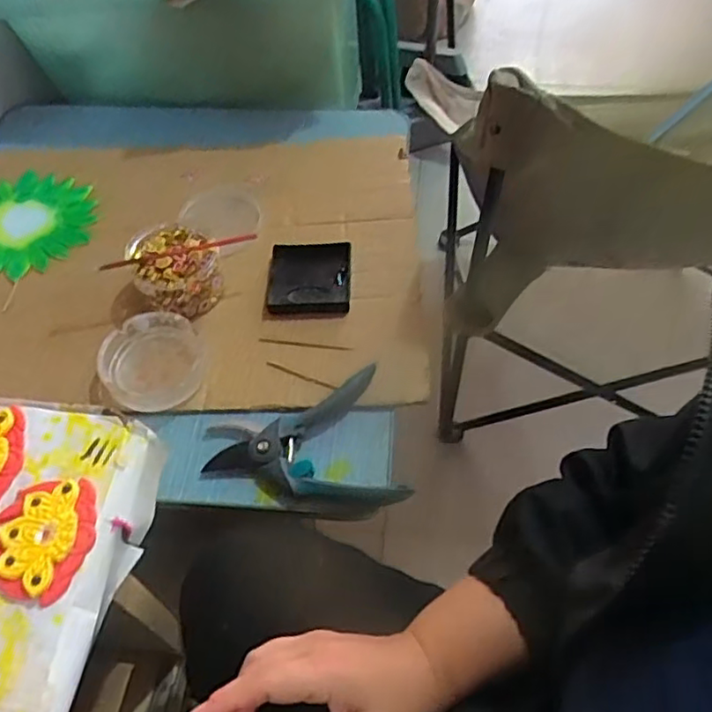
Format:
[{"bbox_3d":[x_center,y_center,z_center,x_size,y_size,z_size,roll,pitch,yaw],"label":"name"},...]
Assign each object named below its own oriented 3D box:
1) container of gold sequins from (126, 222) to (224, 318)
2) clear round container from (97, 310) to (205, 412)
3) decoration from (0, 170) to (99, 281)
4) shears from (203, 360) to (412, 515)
[{"bbox_3d":[-0.202,-0.094,0.717,0.092,0.049,0.100,-28,59,-17],"label":"container of gold sequins"},{"bbox_3d":[-0.209,0.003,0.662,0.096,0.039,0.102,-1,55,1],"label":"clear round container"},{"bbox_3d":[-0.411,-0.165,0.791,0.148,0.015,0.168,32,62,22],"label":"decoration"},{"bbox_3d":[-0.050,0.095,0.600,0.170,0.028,0.129,-14,56,-8],"label":"shears"}]

